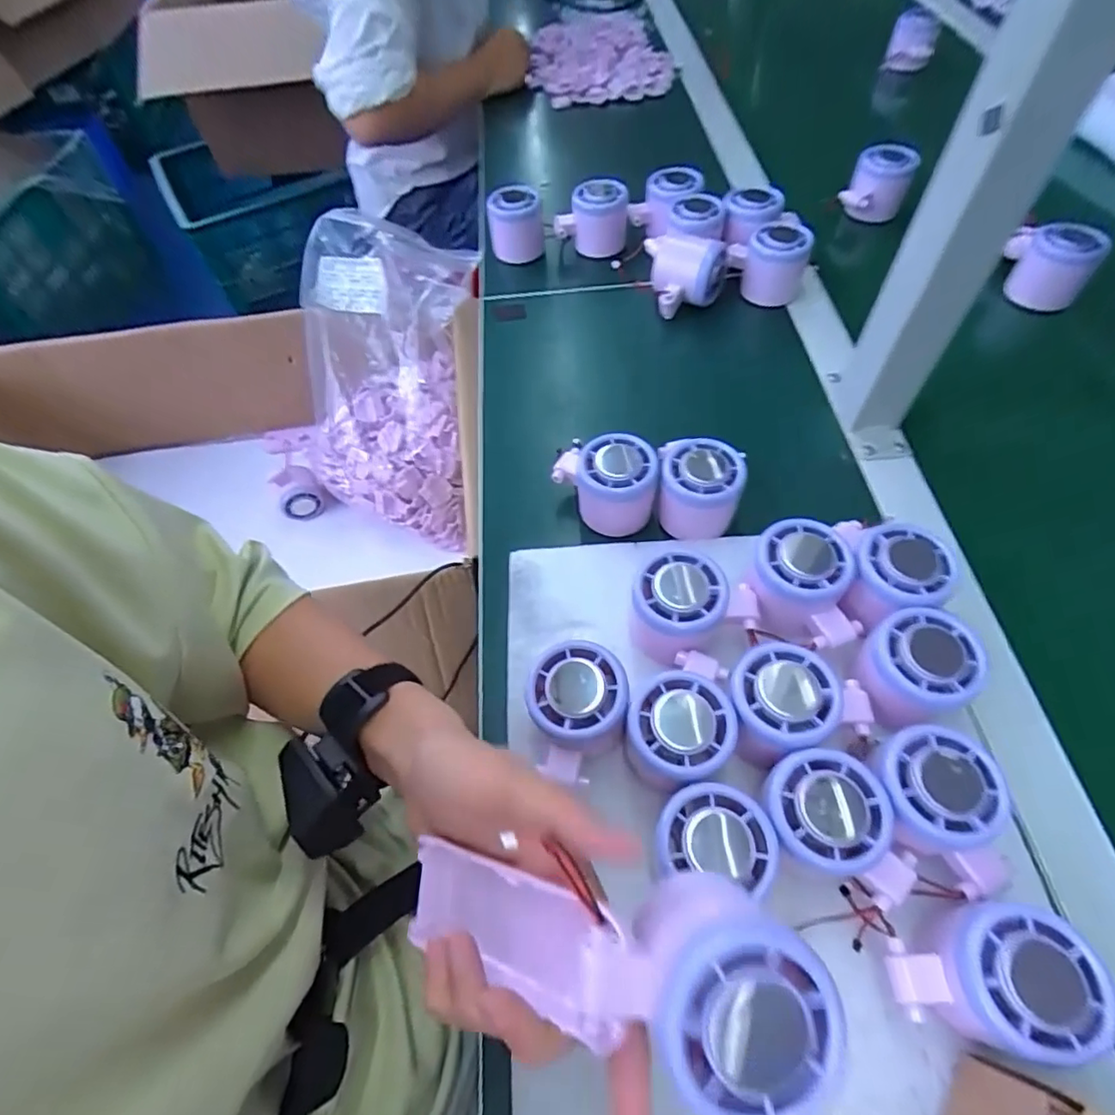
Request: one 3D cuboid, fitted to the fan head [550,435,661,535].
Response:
[{"bbox_3d":[0.033,-0.055,0.431,0.073,0.050,0.059,-2,57,4],"label":"fan head"}]

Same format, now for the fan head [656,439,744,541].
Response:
[{"bbox_3d":[0.100,-0.052,0.423,0.057,0.051,0.060,-2,57,3],"label":"fan head"}]

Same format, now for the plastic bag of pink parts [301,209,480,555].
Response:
[{"bbox_3d":[-0.201,-0.204,0.735,0.218,0.389,0.131,-3,16,3],"label":"plastic bag of pink parts"}]

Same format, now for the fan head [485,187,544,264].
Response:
[{"bbox_3d":[-0.044,-0.355,0.629,0.056,0.061,0.045,-5,57,1],"label":"fan head"}]

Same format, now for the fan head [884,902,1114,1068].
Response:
[{"bbox_3d":[0.188,0.187,0.263,0.074,0.057,0.052,-4,57,2],"label":"fan head"}]

